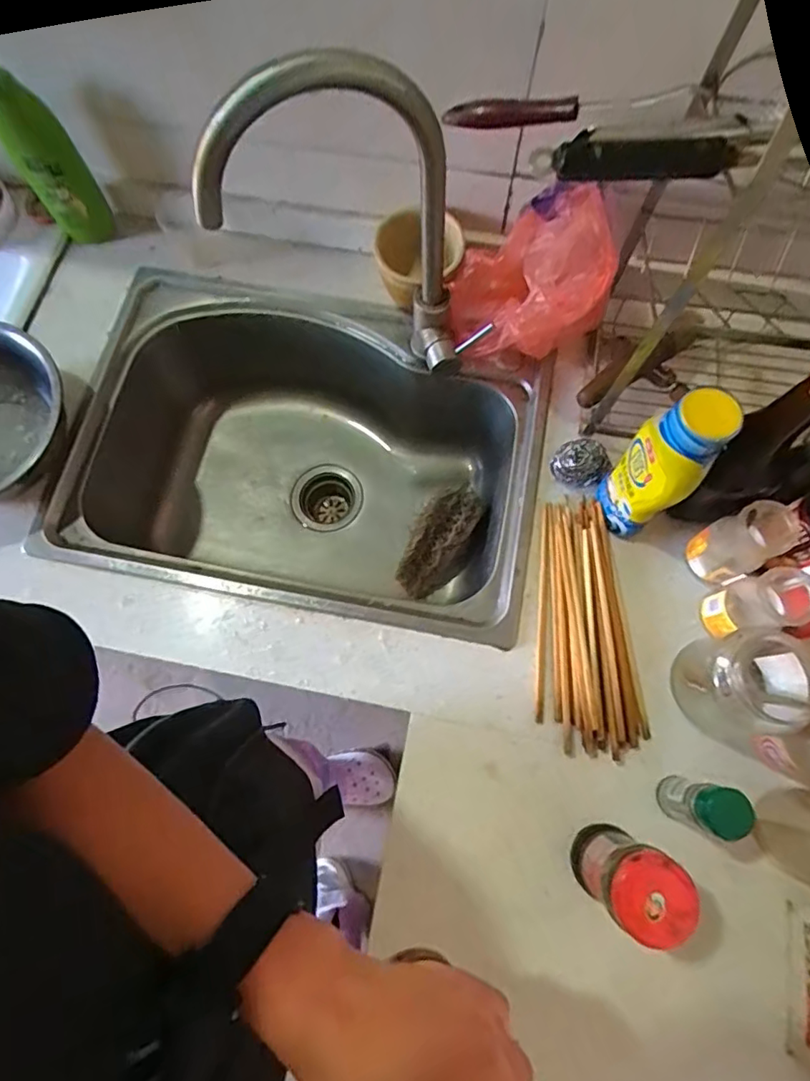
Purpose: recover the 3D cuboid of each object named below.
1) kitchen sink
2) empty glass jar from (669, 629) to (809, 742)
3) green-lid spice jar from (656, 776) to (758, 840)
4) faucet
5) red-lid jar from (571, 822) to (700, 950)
[{"bbox_3d":[-0.126,-0.103,0.819,0.593,0.240,0.437,10,73,4],"label":"kitchen sink"},{"bbox_3d":[0.336,0.143,0.548,0.098,0.124,0.095,0,72,1],"label":"empty glass jar"},{"bbox_3d":[0.274,0.245,0.523,0.039,0.106,0.040,0,72,1],"label":"green-lid spice jar"},{"bbox_3d":[-0.038,-0.259,0.532,0.234,0.344,0.100,-29,74,-8],"label":"faucet"},{"bbox_3d":[0.193,0.296,0.497,0.064,0.136,0.063,0,72,1],"label":"red-lid jar"}]

